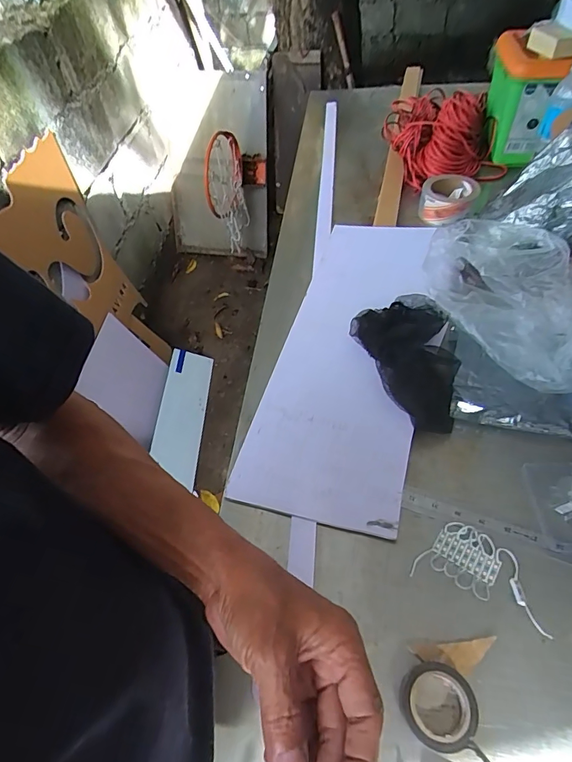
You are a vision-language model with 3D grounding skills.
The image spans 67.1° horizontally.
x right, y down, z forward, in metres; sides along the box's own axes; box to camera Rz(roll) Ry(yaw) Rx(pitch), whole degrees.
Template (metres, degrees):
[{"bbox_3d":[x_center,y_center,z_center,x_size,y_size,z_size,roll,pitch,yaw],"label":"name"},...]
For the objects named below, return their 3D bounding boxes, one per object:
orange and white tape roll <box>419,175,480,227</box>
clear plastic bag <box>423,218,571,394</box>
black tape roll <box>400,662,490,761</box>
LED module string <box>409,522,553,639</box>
[{"bbox_3d":[0.306,-0.340,0.816,0.100,0.049,0.107,10,54,11],"label":"orange and white tape roll"},{"bbox_3d":[0.327,-0.122,0.595,0.224,0.111,0.275,-33,57,-20],"label":"clear plastic bag"},{"bbox_3d":[0.131,0.280,0.360,0.057,0.023,0.074,-9,52,-2],"label":"black tape roll"},{"bbox_3d":[0.195,0.187,0.434,0.119,0.010,0.073,18,56,17],"label":"LED module string"}]

